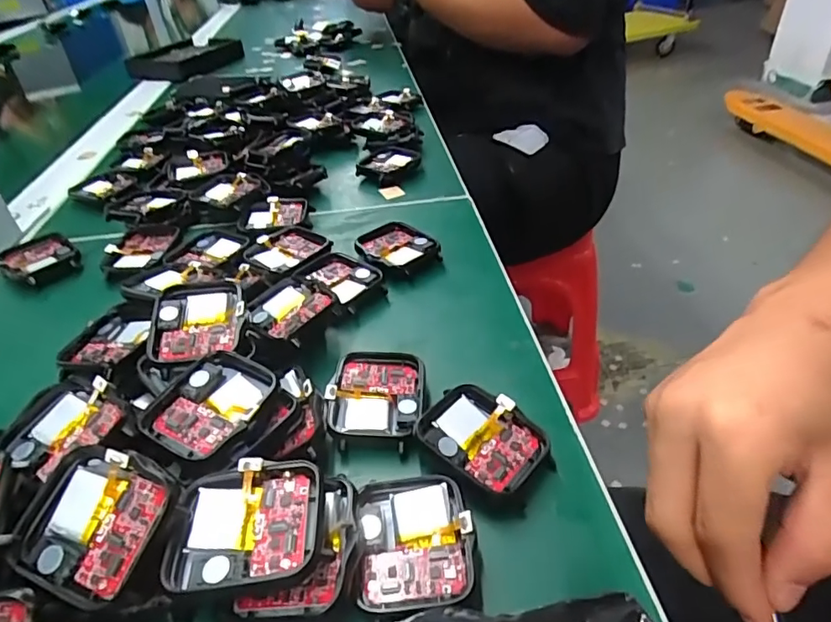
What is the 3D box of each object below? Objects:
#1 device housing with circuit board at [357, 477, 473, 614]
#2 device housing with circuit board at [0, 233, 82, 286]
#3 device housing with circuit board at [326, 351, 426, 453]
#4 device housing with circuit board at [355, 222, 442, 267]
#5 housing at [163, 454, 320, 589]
[{"bbox_3d":[-0.001,0.069,0.164,0.035,0.015,0.039,-6,38,-1],"label":"device housing with circuit board"},{"bbox_3d":[-0.224,-0.030,0.315,0.043,0.014,0.038,29,49,35],"label":"device housing with circuit board"},{"bbox_3d":[-0.015,0.033,0.212,0.038,0.007,0.043,4,48,-5],"label":"device housing with circuit board"},{"bbox_3d":[-0.011,-0.037,0.299,0.036,0.008,0.042,-29,44,-27],"label":"device housing with circuit board"},{"bbox_3d":[-0.048,0.060,0.151,0.040,0.011,0.036,-5,38,1],"label":"housing"}]

